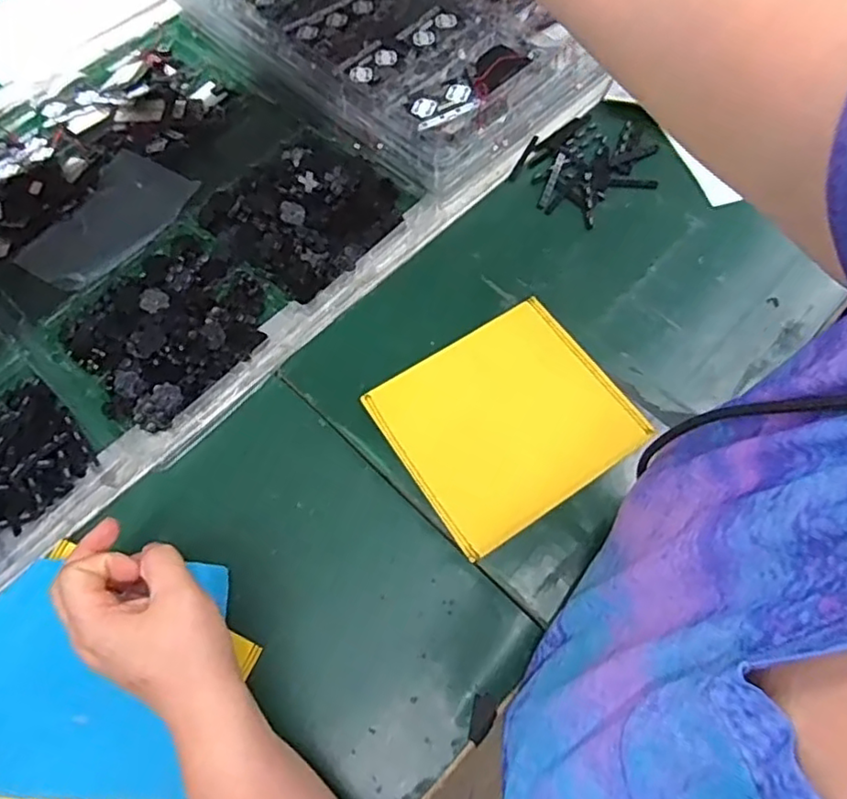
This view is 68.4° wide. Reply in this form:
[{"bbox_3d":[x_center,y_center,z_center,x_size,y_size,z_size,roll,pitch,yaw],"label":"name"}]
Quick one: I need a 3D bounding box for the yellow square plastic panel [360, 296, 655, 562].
[{"bbox_3d":[0.066,0.012,0.479,0.175,0.010,0.148,-32,68,-12],"label":"yellow square plastic panel"}]

